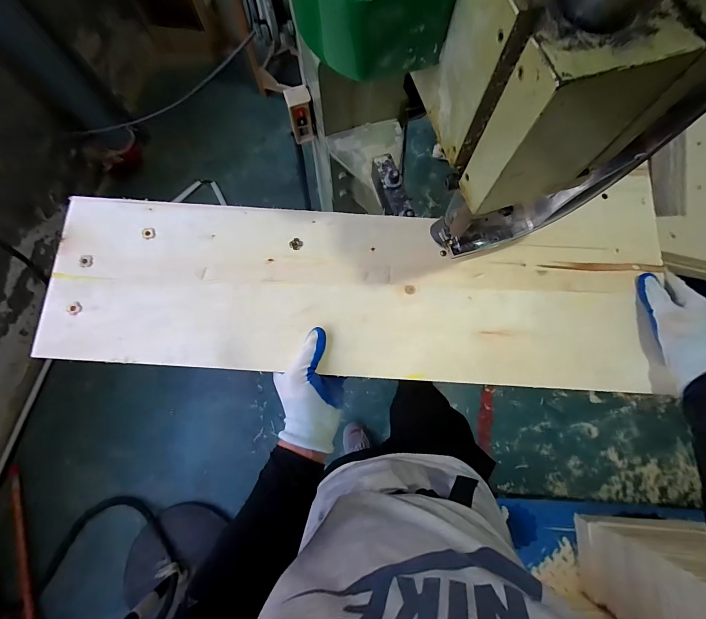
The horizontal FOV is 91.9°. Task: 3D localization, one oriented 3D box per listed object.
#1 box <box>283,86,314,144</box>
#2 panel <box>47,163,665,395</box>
[{"bbox_3d":[-0.113,-0.418,0.735,0.049,0.121,0.038,-19,77,-5],"label":"box"},{"bbox_3d":[0.015,-0.039,0.452,0.775,0.018,0.251,2,79,-1],"label":"panel"}]

